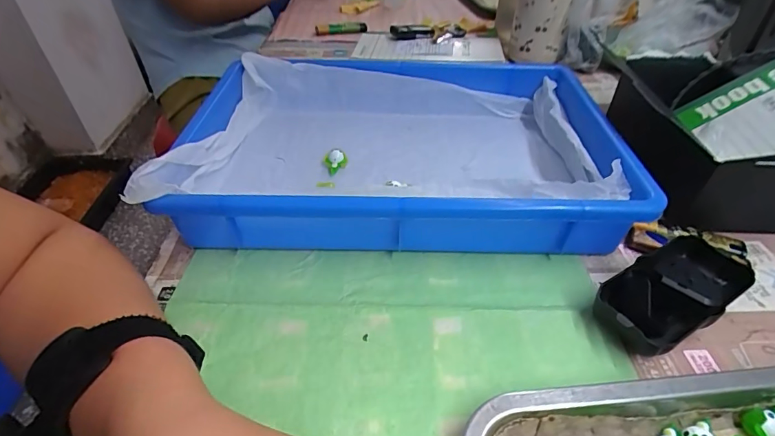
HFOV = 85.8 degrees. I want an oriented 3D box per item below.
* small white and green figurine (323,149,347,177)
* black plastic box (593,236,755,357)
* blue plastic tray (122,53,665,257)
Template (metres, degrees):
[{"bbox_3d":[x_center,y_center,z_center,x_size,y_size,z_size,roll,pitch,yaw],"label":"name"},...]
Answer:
[{"bbox_3d":[-0.050,-0.056,0.402,0.020,0.023,0.015,-14,43,-15],"label":"small white and green figurine"},{"bbox_3d":[0.187,0.050,0.274,0.109,0.034,0.051,-22,46,-22],"label":"black plastic box"},{"bbox_3d":[0.002,-0.071,0.388,0.366,0.064,0.260,0,41,1],"label":"blue plastic tray"}]

